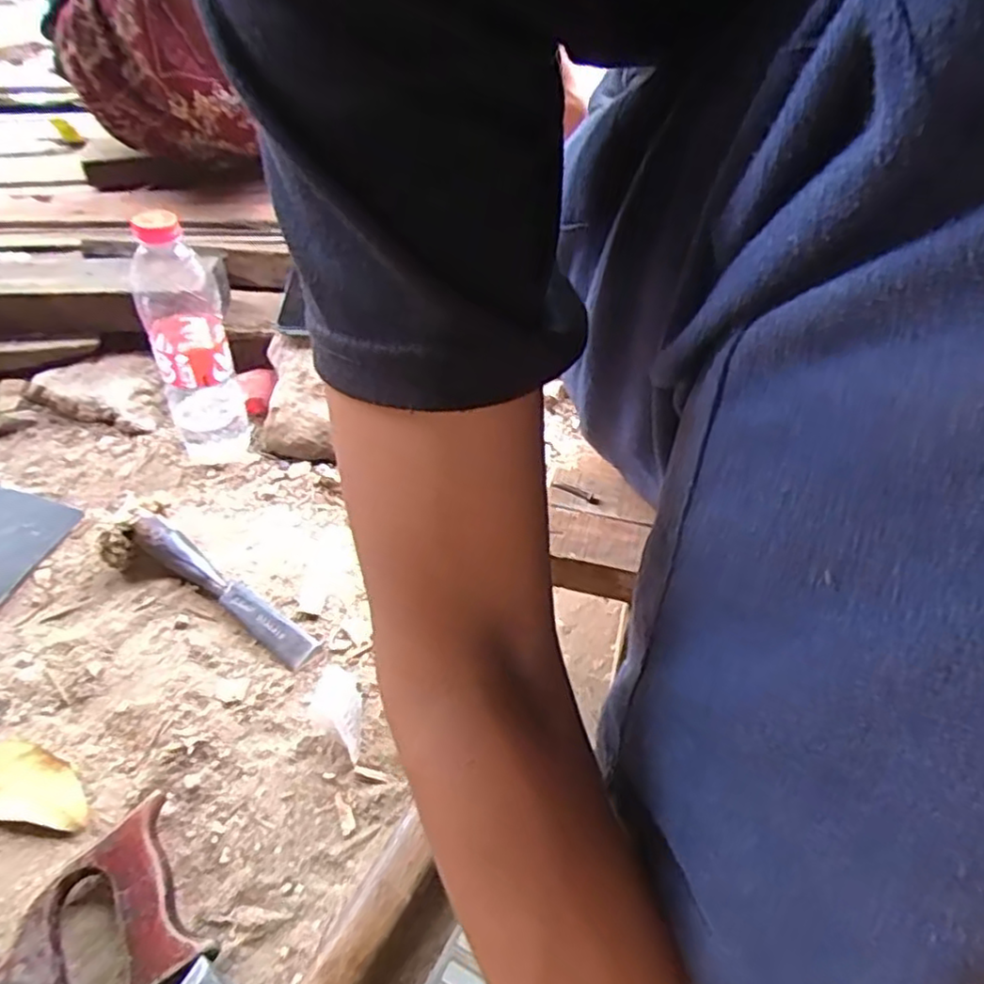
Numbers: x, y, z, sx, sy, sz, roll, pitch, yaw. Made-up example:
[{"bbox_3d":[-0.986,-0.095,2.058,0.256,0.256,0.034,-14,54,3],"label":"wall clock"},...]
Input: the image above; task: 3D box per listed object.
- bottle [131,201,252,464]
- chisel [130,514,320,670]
[{"bbox_3d":[-0.261,-0.125,0.582,0.066,0.228,0.055,-21,48,-17],"label":"bottle"},{"bbox_3d":[-0.208,0.074,0.523,0.178,0.025,0.025,34,54,13],"label":"chisel"}]

